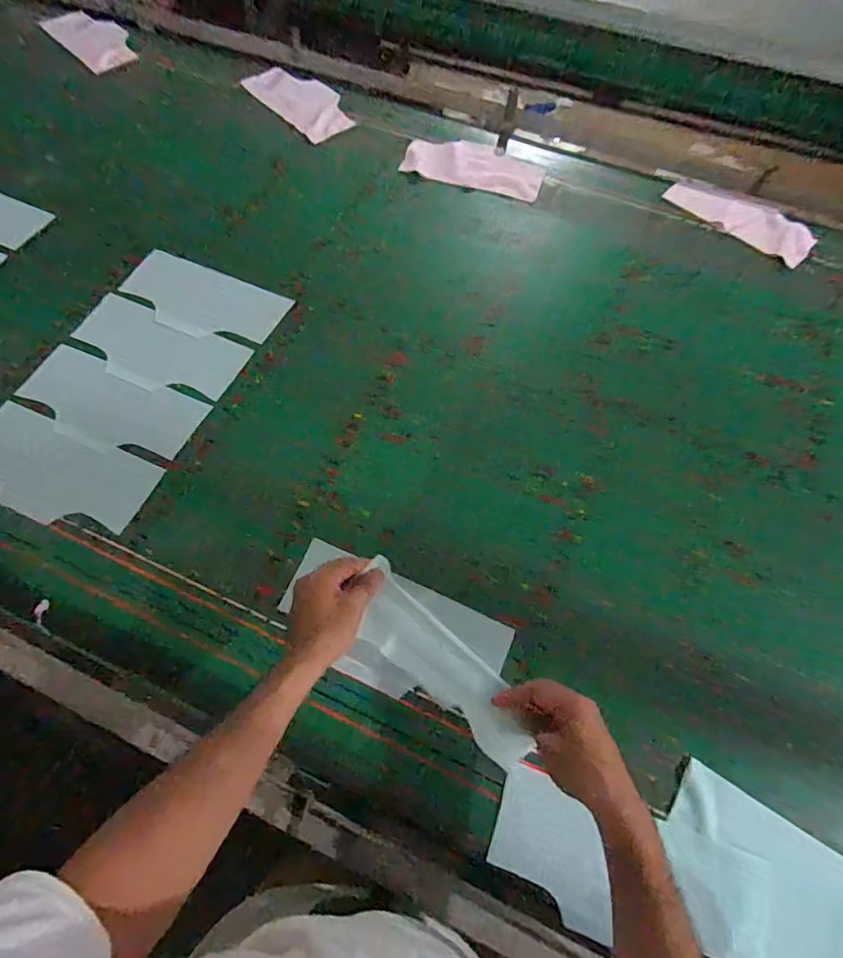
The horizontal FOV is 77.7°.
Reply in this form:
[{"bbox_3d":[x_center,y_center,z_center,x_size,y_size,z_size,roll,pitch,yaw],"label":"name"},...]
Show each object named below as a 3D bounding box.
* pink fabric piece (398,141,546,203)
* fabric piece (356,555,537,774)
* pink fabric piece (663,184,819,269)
[{"bbox_3d":[0.107,-0.635,1.062,0.278,0.021,0.124,14,64,6],"label":"pink fabric piece"},{"bbox_3d":[0.017,0.214,0.604,0.073,0.063,0.273,-42,96,-16],"label":"fabric piece"},{"bbox_3d":[0.603,-0.499,1.002,0.287,0.030,0.102,37,70,16],"label":"pink fabric piece"}]

